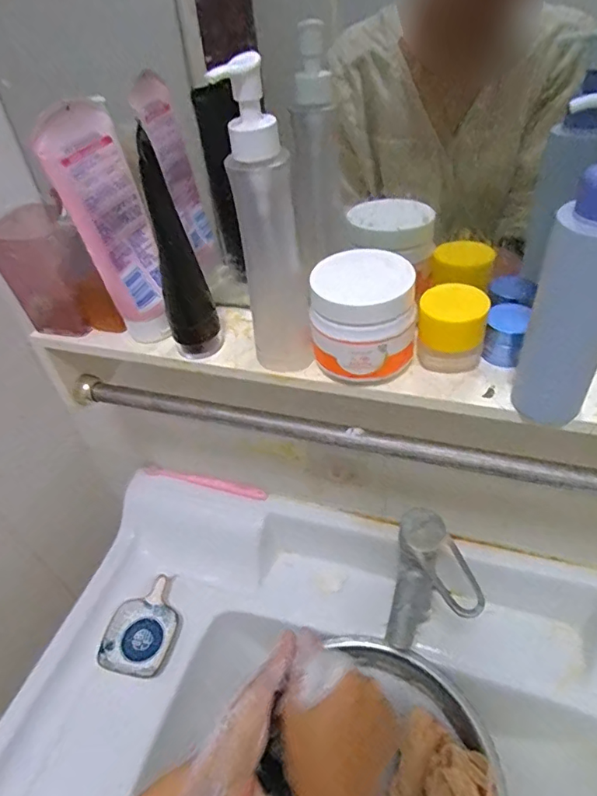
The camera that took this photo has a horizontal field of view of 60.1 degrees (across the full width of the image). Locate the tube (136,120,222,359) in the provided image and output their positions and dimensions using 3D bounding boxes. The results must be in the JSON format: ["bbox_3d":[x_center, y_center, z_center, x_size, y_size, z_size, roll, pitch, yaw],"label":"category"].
[{"bbox_3d":[-0.088,-0.099,0.371,0.034,0.152,0.034,-19,45,-12],"label":"tube"}]

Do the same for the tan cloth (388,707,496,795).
[{"bbox_3d":[0.143,0.389,0.505,0.090,0.037,0.124,10,46,18],"label":"tan cloth"}]

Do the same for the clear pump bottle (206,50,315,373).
[{"bbox_3d":[-0.019,-0.101,0.343,0.039,0.213,0.033,-2,44,6],"label":"clear pump bottle"}]

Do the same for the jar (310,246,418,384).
[{"bbox_3d":[0.044,-0.057,0.360,0.067,0.067,0.063,-4,44,4],"label":"jar"}]

